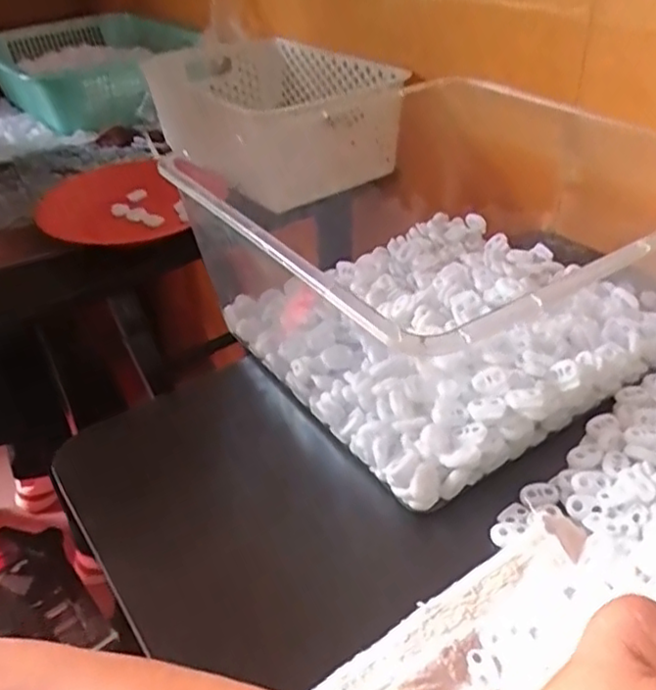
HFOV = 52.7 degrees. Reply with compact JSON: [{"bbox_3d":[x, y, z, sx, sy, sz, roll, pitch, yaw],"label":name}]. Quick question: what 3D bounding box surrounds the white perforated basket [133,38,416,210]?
[{"bbox_3d":[-0.090,-0.307,0.887,0.231,0.134,0.360,-22,40,-22],"label":"white perforated basket"}]

